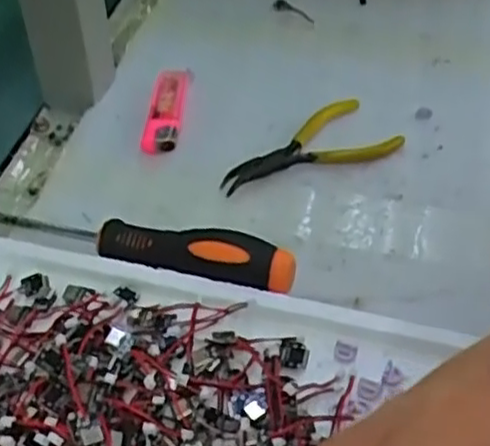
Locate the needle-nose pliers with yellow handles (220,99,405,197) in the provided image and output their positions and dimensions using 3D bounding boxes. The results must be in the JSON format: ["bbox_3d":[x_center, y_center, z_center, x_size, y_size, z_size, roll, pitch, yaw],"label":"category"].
[{"bbox_3d":[0.036,-0.053,0.454,0.116,0.016,0.058,-15,46,-13],"label":"needle-nose pliers with yellow handles"}]

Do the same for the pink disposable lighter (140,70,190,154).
[{"bbox_3d":[-0.052,-0.076,0.475,0.025,0.013,0.074,4,48,4],"label":"pink disposable lighter"}]

